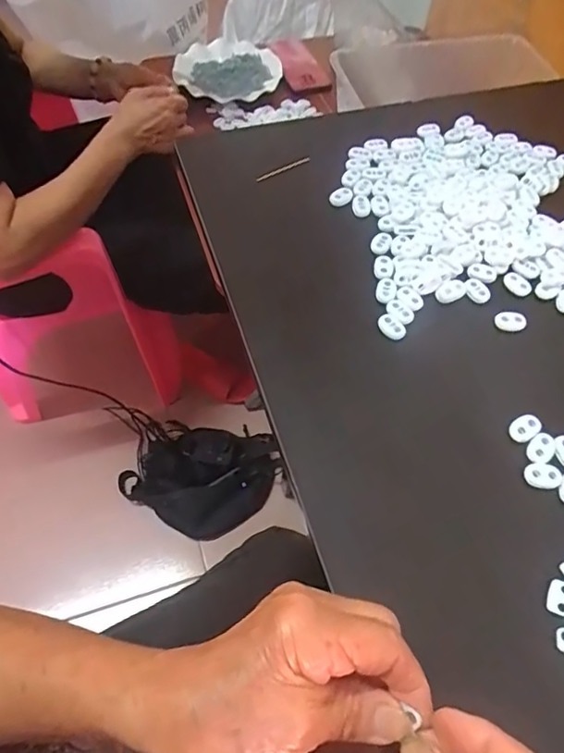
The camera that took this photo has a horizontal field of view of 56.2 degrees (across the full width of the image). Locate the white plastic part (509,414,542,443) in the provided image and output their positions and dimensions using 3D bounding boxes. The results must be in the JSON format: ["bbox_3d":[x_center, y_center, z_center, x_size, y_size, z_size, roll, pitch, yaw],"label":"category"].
[{"bbox_3d":[0.161,0.034,0.350,0.021,0.007,0.015,-31,65,-18],"label":"white plastic part"}]

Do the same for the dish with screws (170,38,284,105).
[{"bbox_3d":[-0.100,-0.534,0.921,0.172,0.026,0.200,-38,68,-21],"label":"dish with screws"}]

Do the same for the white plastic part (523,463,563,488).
[{"bbox_3d":[0.166,0.063,0.334,0.023,0.005,0.015,1,59,-2],"label":"white plastic part"}]

